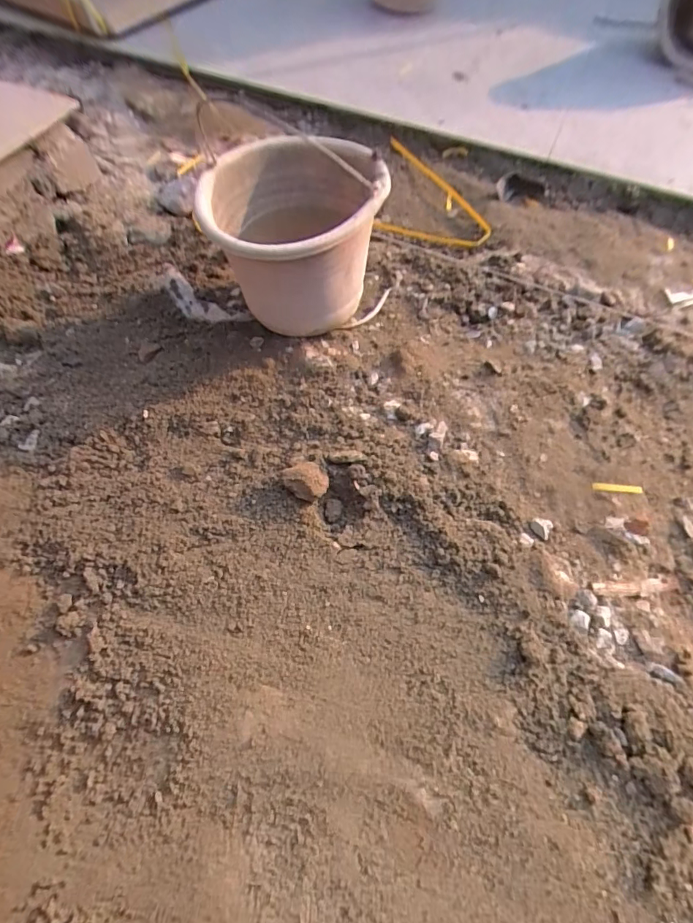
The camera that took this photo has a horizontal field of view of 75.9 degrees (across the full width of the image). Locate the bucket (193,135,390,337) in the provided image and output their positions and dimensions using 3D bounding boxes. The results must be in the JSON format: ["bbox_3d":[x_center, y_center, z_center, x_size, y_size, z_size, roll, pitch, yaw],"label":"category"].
[{"bbox_3d":[-0.079,-0.343,0.719,0.249,0.223,0.292,1,62,1],"label":"bucket"}]

